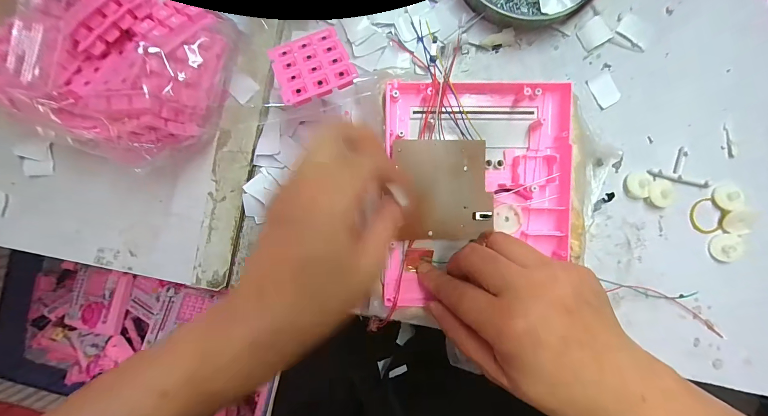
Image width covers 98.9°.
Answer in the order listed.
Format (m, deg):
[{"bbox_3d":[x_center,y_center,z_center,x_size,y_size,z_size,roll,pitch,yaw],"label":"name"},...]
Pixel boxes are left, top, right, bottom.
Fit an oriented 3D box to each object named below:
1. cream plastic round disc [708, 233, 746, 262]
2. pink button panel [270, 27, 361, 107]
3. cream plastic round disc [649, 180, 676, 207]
[{"bbox_3d":[0.288,0.033,0.275,0.025,0.005,0.023,0,90,0],"label":"cream plastic round disc"},{"bbox_3d":[-0.050,-0.097,0.225,0.050,0.006,0.059,-24,63,-2],"label":"pink button panel"},{"bbox_3d":[0.233,-0.011,0.275,0.023,0.007,0.023,0,90,0],"label":"cream plastic round disc"}]

